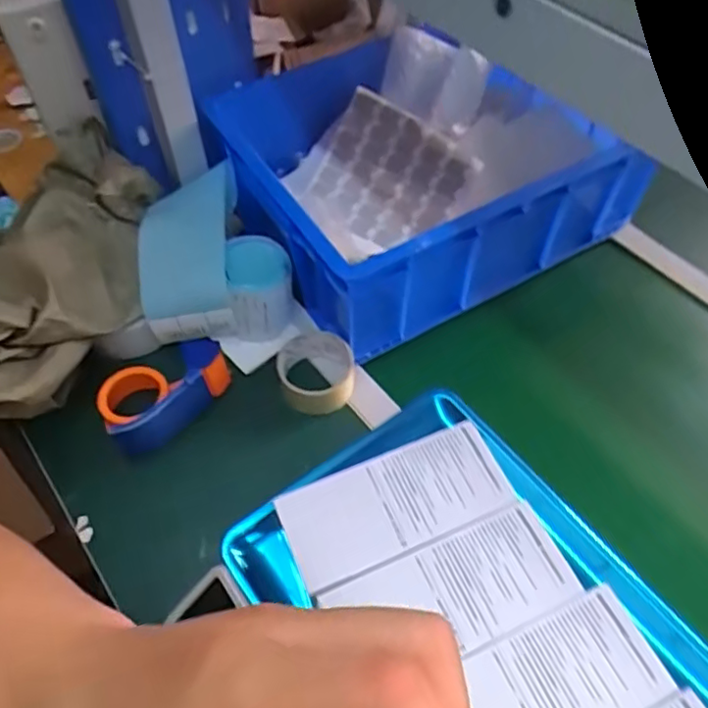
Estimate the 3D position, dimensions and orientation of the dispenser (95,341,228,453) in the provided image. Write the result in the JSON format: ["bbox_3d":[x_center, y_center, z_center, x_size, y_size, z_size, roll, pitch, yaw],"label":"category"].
[{"bbox_3d":[-0.201,0.039,0.638,0.139,0.059,0.084,-38,64,-24],"label":"dispenser"}]

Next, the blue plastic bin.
[{"bbox_3d":[0.093,-0.226,0.766,0.438,0.160,0.320,-27,60,-18],"label":"blue plastic bin"}]

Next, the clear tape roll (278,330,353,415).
[{"bbox_3d":[-0.040,0.022,0.658,0.081,0.046,0.081,0,55,-1],"label":"clear tape roll"}]

